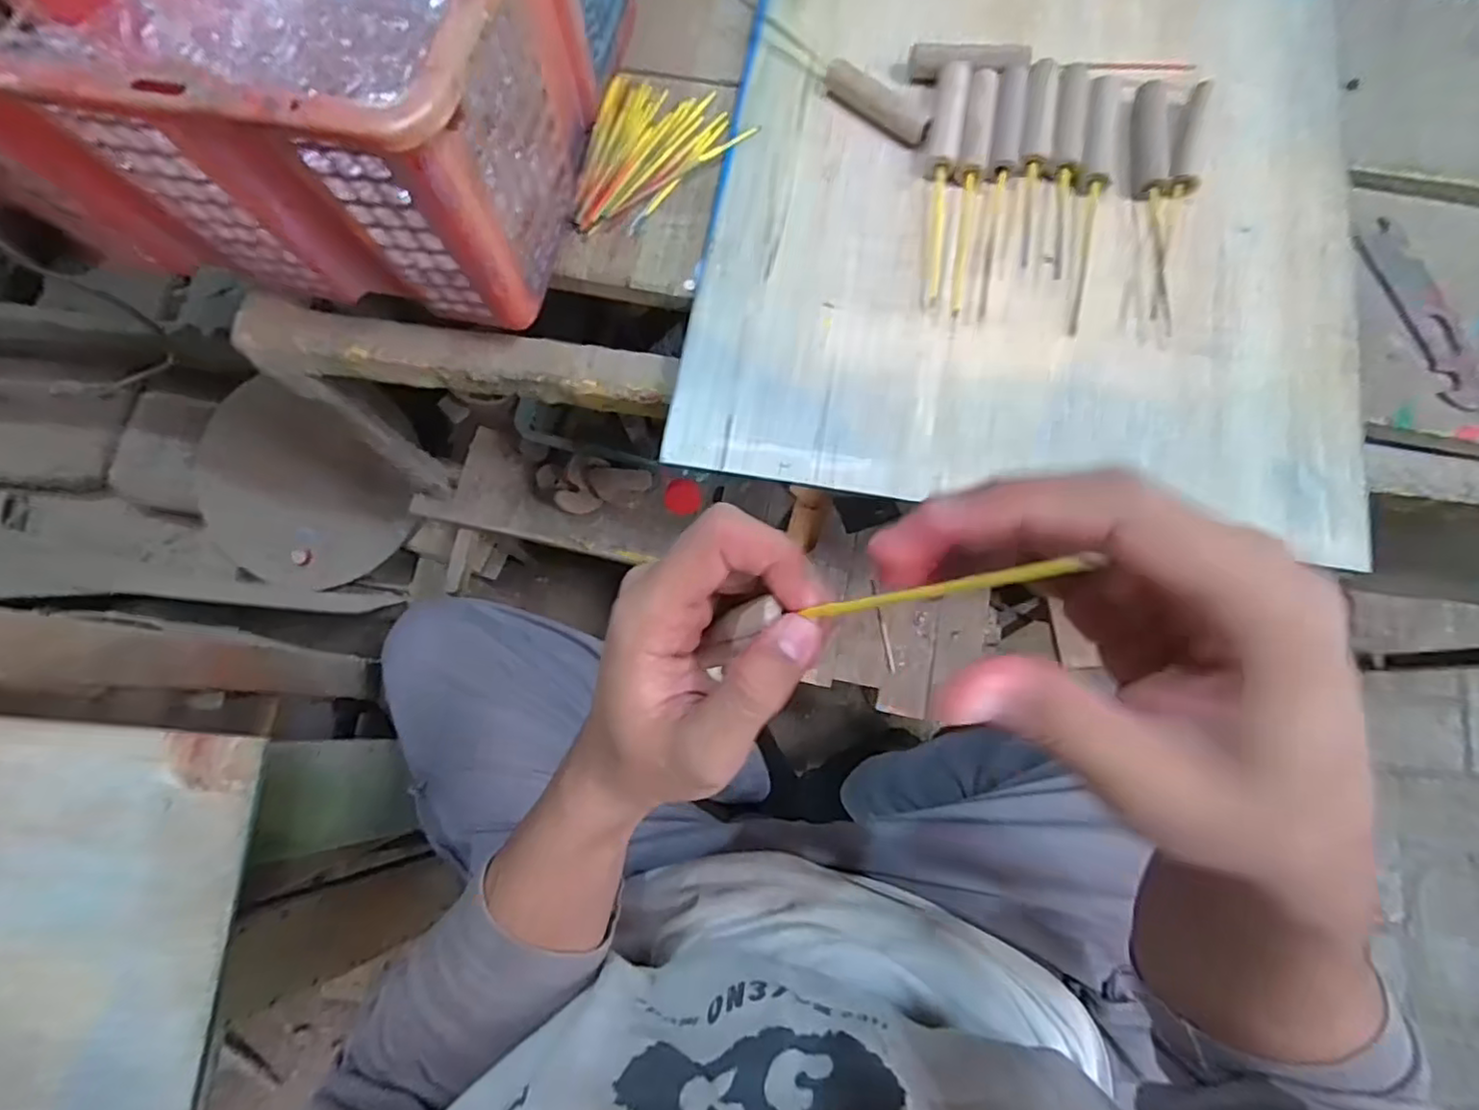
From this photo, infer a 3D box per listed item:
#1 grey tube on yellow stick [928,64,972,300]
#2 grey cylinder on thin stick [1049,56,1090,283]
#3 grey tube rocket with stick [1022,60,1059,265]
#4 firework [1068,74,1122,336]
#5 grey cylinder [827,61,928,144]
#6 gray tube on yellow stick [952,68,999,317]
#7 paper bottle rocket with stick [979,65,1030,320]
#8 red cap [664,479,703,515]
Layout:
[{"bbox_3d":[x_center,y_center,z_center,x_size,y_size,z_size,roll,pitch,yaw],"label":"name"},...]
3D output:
[{"bbox_3d":[0.127,-0.241,0.415,0.019,0.017,0.169,11,77,2],"label":"grey tube on yellow stick"},{"bbox_3d":[0.205,-0.246,0.415,0.019,0.015,0.153,11,77,2],"label":"grey cylinder on thin stick"},{"bbox_3d":[0.187,-0.251,0.416,0.018,0.016,0.148,11,77,2],"label":"grey tube rocket with stick"},{"bbox_3d":[0.220,-0.223,0.409,0.019,0.016,0.178,12,77,2],"label":"firework"},{"bbox_3d":[0.092,-0.300,0.435,0.080,0.016,0.018,41,80,8],"label":"grey cylinder"},{"bbox_3d":[0.143,-0.231,0.411,0.016,0.017,0.172,12,77,2],"label":"gray tube on yellow stick"},{"bbox_3d":[0.163,-0.232,0.411,0.018,0.017,0.173,11,77,2],"label":"paper bottle rocket with stick"},{"bbox_3d":[-0.049,-0.051,0.571,0.031,0.013,0.029,0,77,-1],"label":"red cap"}]

